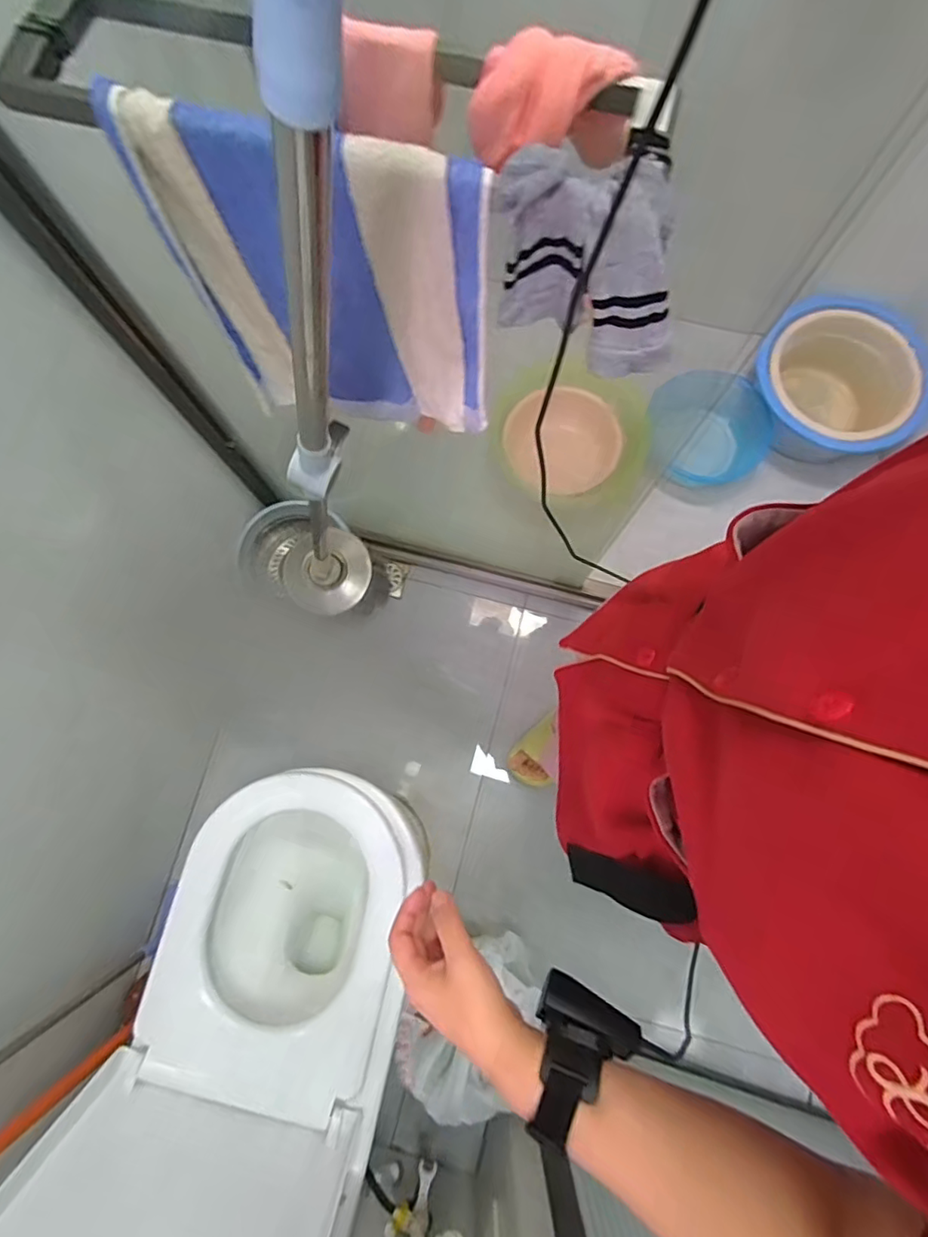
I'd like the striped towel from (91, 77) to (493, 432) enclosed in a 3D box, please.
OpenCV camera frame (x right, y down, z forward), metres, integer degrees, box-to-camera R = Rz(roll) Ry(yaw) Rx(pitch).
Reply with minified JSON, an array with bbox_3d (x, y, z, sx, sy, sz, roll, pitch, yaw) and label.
[{"bbox_3d":[-0.113,-0.279,0.510,0.270,0.301,0.038,13,79,4],"label":"striped towel"}]

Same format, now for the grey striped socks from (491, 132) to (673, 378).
[{"bbox_3d":[0.086,-0.241,0.387,0.115,0.111,0.102,-13,78,-2],"label":"grey striped socks"}]

